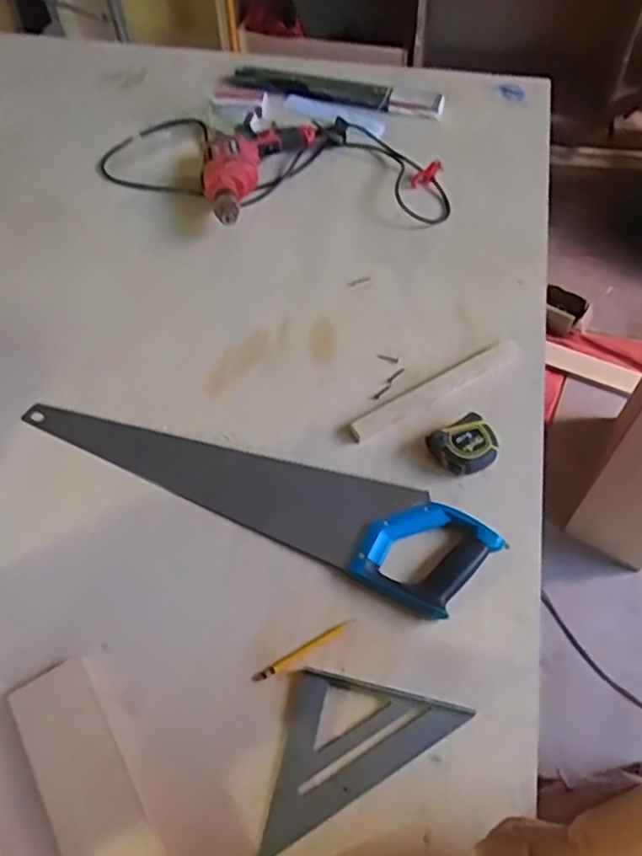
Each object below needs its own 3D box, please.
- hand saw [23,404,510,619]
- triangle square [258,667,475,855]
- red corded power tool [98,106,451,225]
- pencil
[{"bbox_3d":[-0.090,0.057,0.826,0.601,0.035,0.132,23,61,15],"label":"hand saw"},{"bbox_3d":[0.018,0.307,0.660,0.228,0.016,0.123,-28,61,-16],"label":"triangle square"},{"bbox_3d":[-0.091,-0.467,1.124,0.578,0.074,0.316,-6,58,-4],"label":"red corded power tool"},{"bbox_3d":[-0.018,0.243,0.708,0.122,0.005,0.011,-26,61,-15],"label":"pencil"}]

